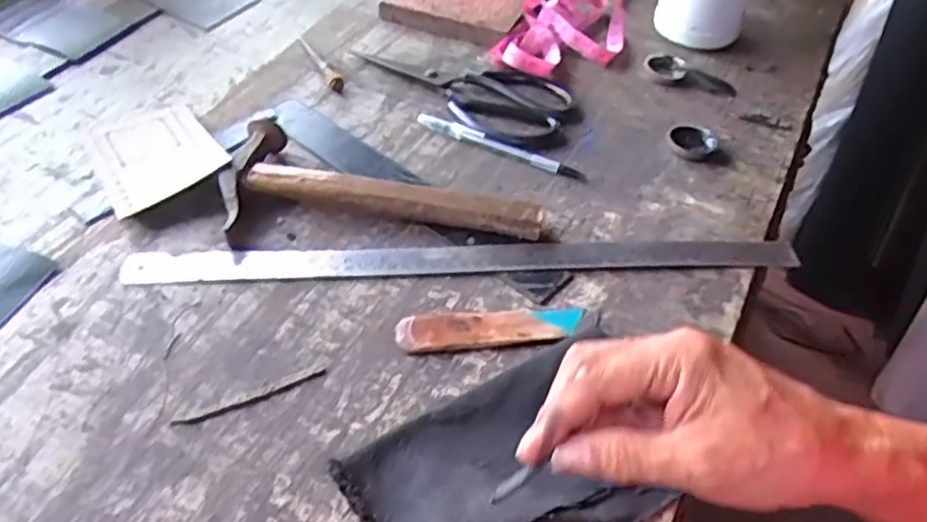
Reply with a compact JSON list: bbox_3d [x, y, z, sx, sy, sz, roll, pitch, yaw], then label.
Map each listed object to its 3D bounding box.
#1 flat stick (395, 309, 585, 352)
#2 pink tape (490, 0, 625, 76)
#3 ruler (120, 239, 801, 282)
[{"bbox_3d":[0.018,0.042,0.471,0.120,0.007,0.030,-3,47,-7],"label":"flat stick"},{"bbox_3d":[0.112,-0.242,0.727,0.104,0.031,0.235,20,48,14],"label":"pink tape"},{"bbox_3d":[0.007,-0.002,0.508,0.460,0.007,0.032,-1,46,-5],"label":"ruler"}]

